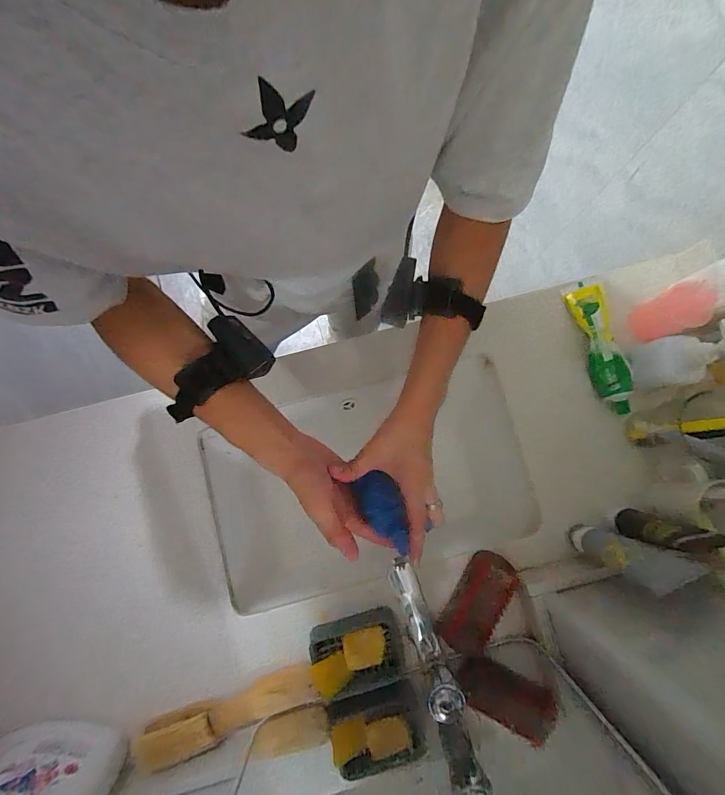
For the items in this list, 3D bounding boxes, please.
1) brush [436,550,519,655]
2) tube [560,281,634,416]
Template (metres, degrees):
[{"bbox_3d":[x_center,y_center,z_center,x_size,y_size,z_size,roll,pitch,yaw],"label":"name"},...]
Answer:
[{"bbox_3d":[0.159,0.278,0.511,0.063,0.028,0.127,27,80,36],"label":"brush"},{"bbox_3d":[0.348,-0.074,0.544,0.042,0.032,0.195,-15,83,-2],"label":"tube"}]

